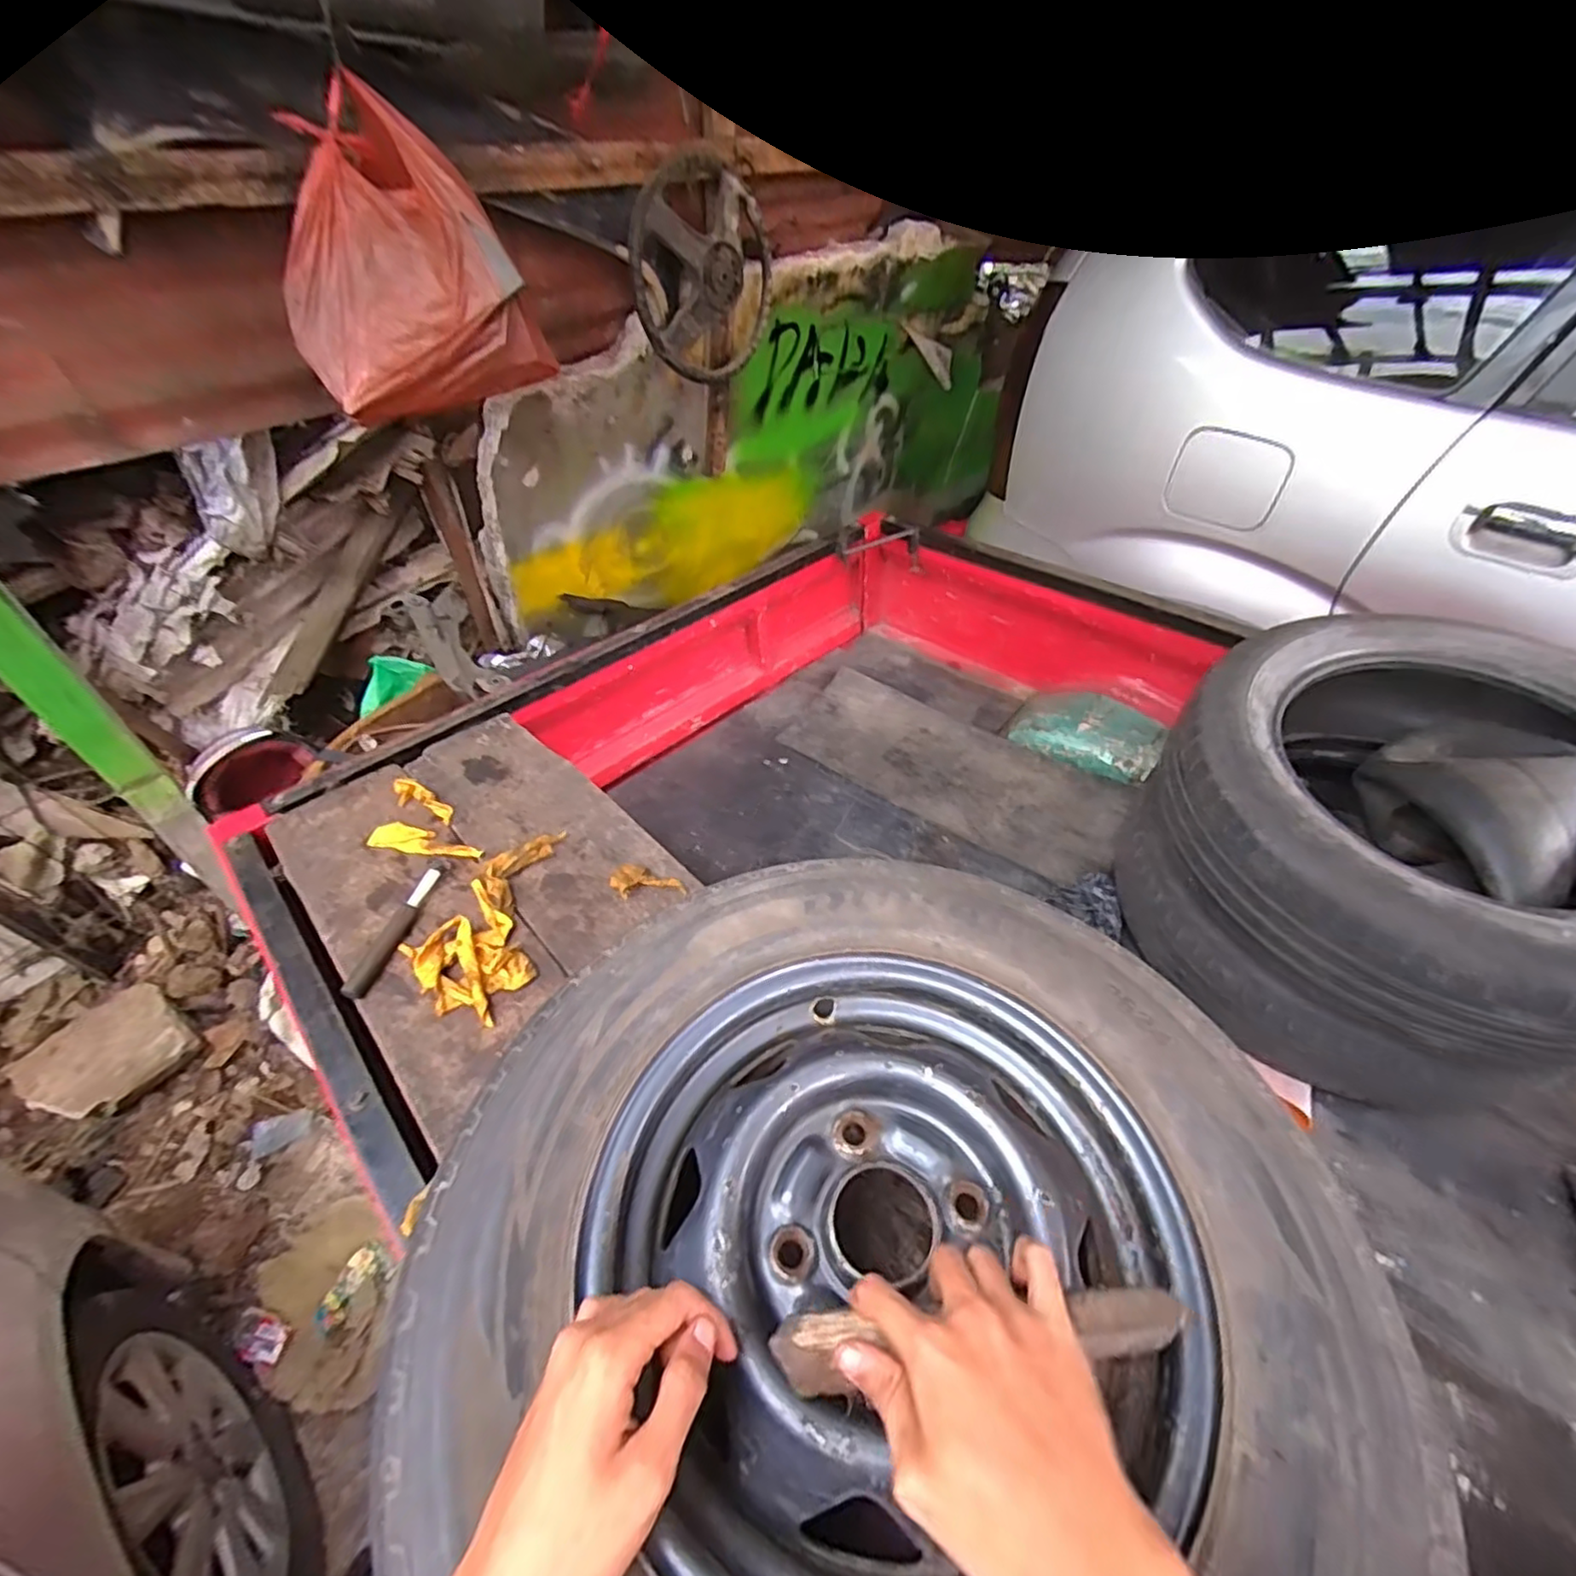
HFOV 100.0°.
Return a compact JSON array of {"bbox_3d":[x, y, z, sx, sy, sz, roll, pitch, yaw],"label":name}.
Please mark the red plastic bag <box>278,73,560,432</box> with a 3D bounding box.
[{"bbox_3d":[-0.603,-0.805,1.024,0.326,0.372,0.231,-30,44,-26],"label":"red plastic bag"}]

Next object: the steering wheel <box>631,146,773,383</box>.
[{"bbox_3d":[-0.170,-1.093,1.422,0.126,0.363,0.386,32,11,37],"label":"steering wheel"}]

